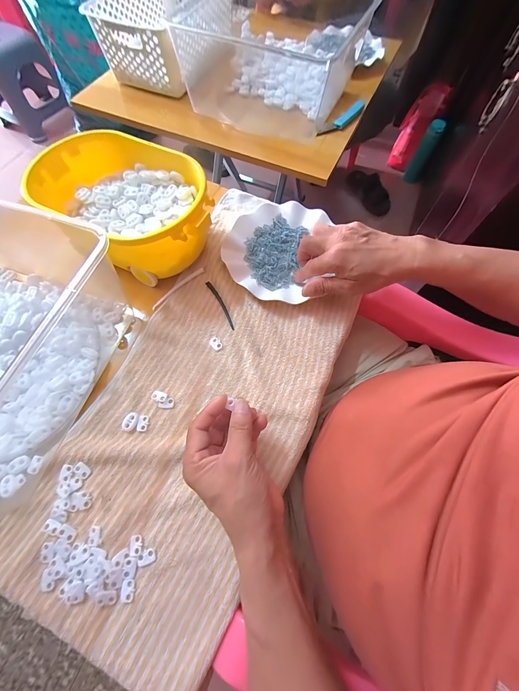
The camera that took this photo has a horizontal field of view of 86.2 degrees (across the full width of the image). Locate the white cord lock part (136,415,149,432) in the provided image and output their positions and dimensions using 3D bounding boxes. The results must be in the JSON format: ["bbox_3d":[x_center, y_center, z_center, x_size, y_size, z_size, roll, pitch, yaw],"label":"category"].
[{"bbox_3d":[-0.141,0.094,0.335,0.012,0.004,0.018,7,67,3],"label":"white cord lock part"}]

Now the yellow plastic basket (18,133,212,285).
[{"bbox_3d":[-0.178,-0.195,0.401,0.238,0.102,0.152,32,70,13],"label":"yellow plastic basket"}]

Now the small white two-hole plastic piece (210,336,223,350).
[{"bbox_3d":[-0.059,-0.003,0.376,0.013,0.004,0.019,-41,73,-16],"label":"small white two-hole plastic piece"}]

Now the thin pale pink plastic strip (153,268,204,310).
[{"bbox_3d":[-0.120,-0.085,0.410,0.094,0.006,0.008,-41,73,-16],"label":"thin pale pink plastic strip"}]

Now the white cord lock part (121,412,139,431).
[{"bbox_3d":[-0.156,0.092,0.335,0.018,0.005,0.021,24,69,10],"label":"white cord lock part"}]

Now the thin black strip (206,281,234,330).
[{"bbox_3d":[-0.055,-0.060,0.400,0.009,0.004,0.087,-27,69,-11],"label":"thin black strip"}]

